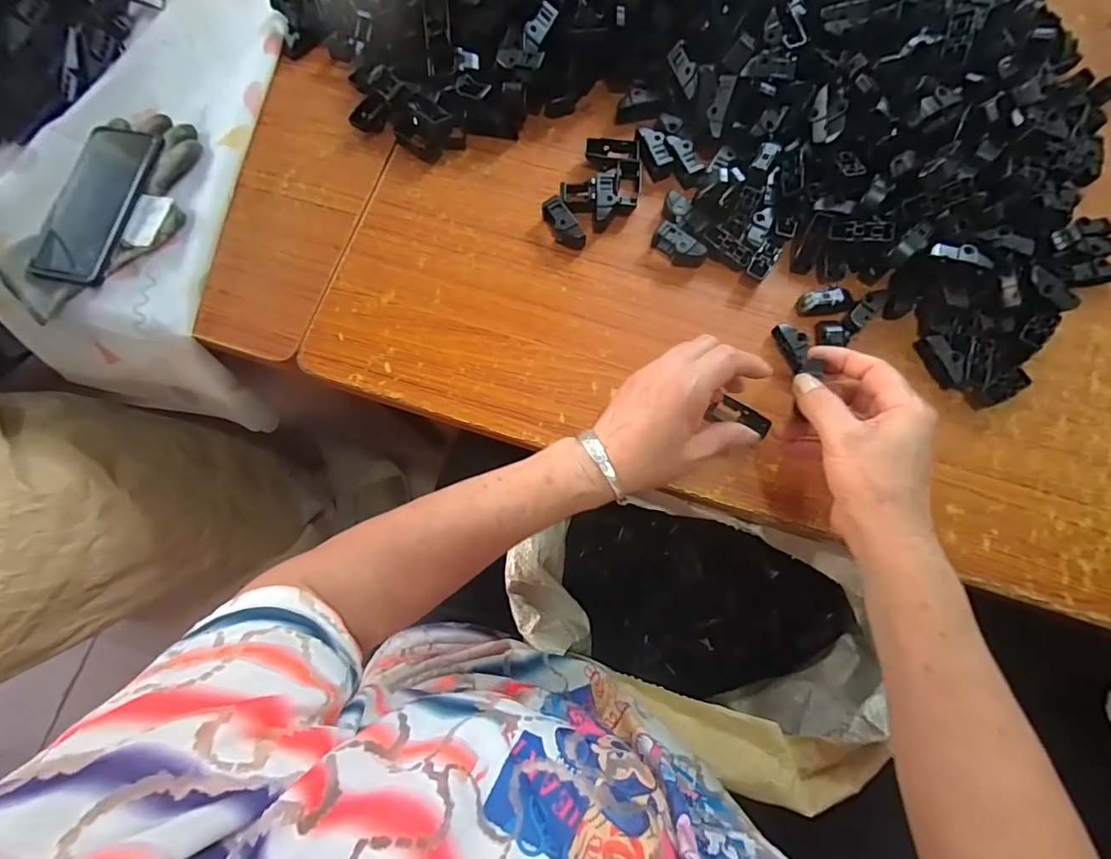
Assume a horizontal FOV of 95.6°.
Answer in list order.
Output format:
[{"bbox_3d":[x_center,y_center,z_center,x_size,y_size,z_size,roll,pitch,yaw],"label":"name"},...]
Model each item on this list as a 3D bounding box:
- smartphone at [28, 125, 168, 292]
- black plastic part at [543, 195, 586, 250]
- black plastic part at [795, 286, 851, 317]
[{"bbox_3d":[-0.429,-0.216,0.474,0.078,0.013,0.164,15,78,5],"label":"smartphone"},{"bbox_3d":[0.007,-0.188,0.463,0.018,0.024,0.050,-34,79,-6],"label":"black plastic part"},{"bbox_3d":[0.236,-0.112,0.443,0.041,0.015,0.021,-3,77,1],"label":"black plastic part"}]

